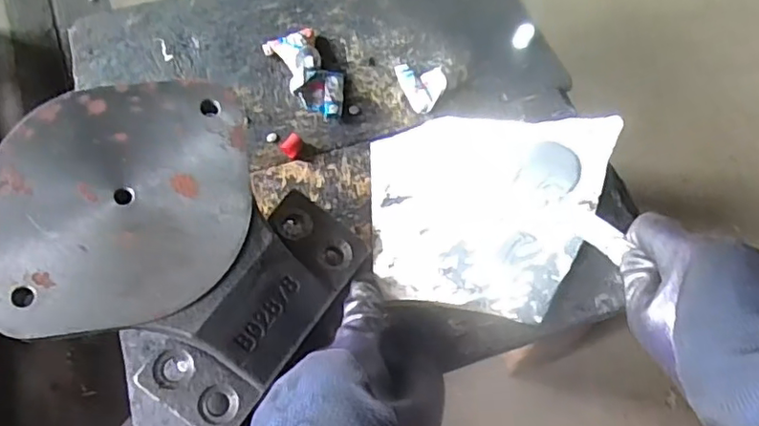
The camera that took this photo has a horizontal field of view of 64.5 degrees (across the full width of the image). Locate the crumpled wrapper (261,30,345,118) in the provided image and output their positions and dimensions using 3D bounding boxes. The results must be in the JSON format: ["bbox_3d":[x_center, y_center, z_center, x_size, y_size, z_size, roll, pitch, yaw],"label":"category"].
[{"bbox_3d":[-0.051,-0.104,0.440,0.039,0.018,0.078,-25,70,-12],"label":"crumpled wrapper"}]

